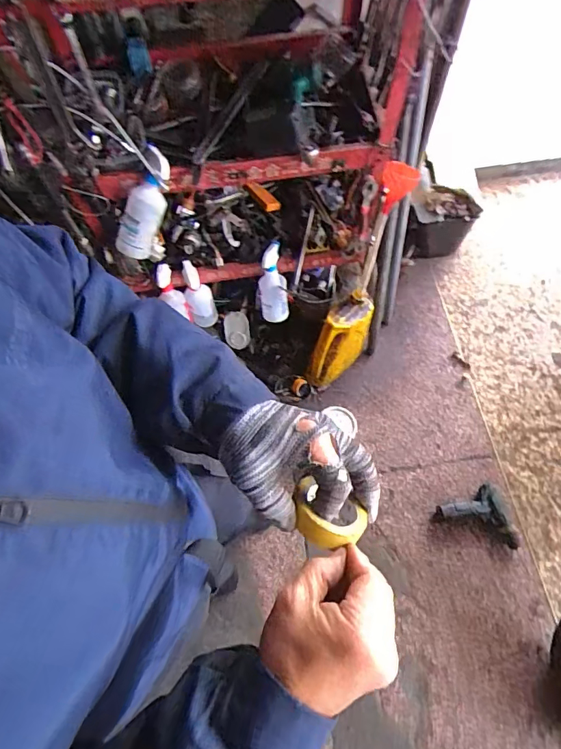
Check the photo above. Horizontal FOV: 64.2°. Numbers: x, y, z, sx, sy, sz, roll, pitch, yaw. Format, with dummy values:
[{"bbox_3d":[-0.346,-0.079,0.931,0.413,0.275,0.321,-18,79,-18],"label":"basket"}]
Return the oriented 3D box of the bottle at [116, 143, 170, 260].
[{"bbox_3d":[-0.271,-0.335,0.897,0.070,0.062,0.218,38,116,16],"label":"bottle"}]

